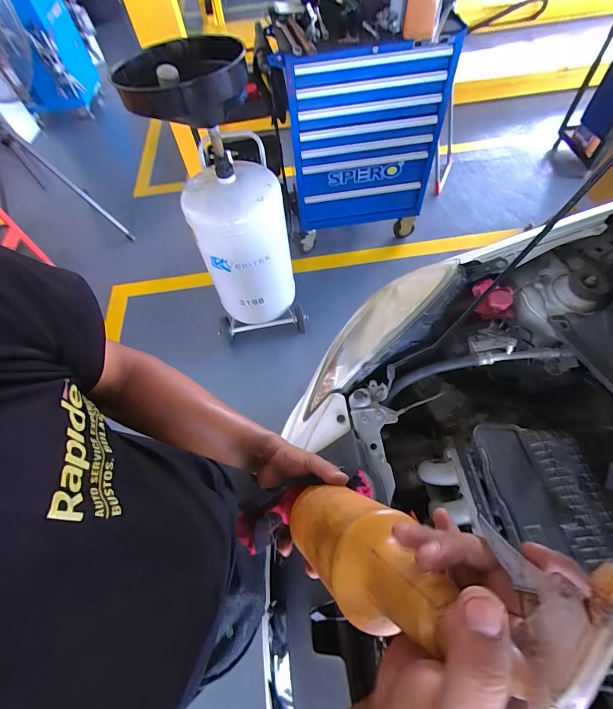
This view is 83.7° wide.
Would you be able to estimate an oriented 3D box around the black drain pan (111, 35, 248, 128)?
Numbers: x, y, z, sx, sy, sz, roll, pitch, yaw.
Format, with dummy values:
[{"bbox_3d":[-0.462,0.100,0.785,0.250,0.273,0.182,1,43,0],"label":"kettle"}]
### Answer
[{"bbox_3d":[-0.384,-0.859,1.113,0.384,0.180,0.414,-7,59,0],"label":"black drain pan"}]

